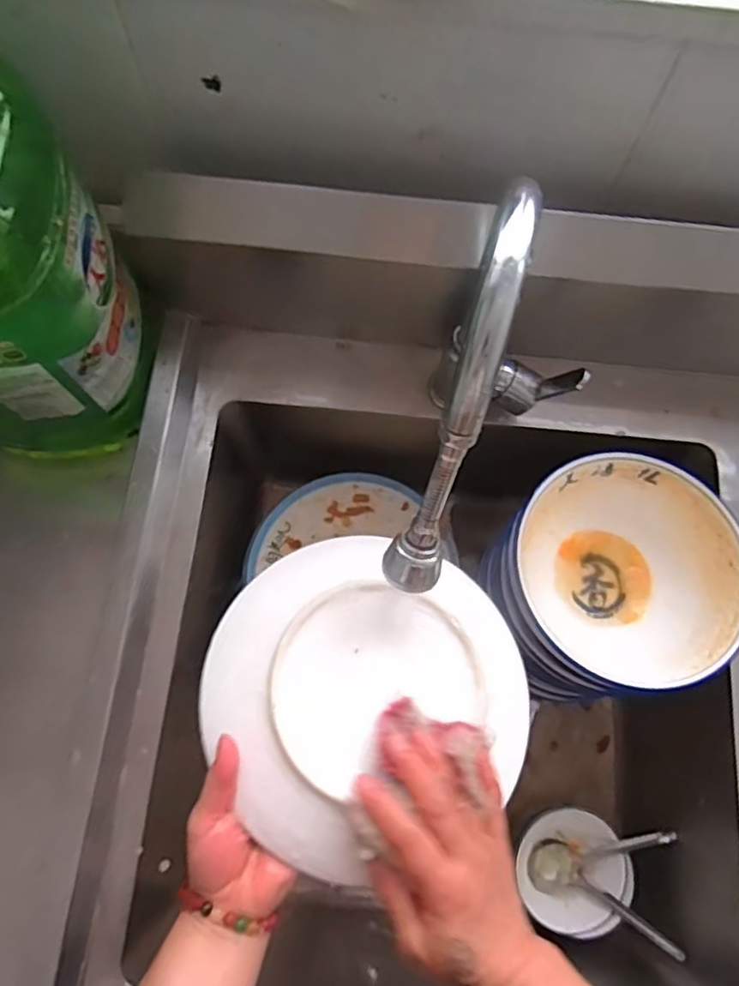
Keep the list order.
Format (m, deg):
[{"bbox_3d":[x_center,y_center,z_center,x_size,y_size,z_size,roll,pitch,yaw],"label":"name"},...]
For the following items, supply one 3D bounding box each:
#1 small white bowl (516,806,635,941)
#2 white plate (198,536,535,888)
[{"bbox_3d":[0.216,0.399,0.664,0.106,0.038,0.107,0,73,-1],"label":"small white bowl"},{"bbox_3d":[0.004,0.134,0.466,0.239,0.038,0.215,-19,73,-17],"label":"white plate"}]

